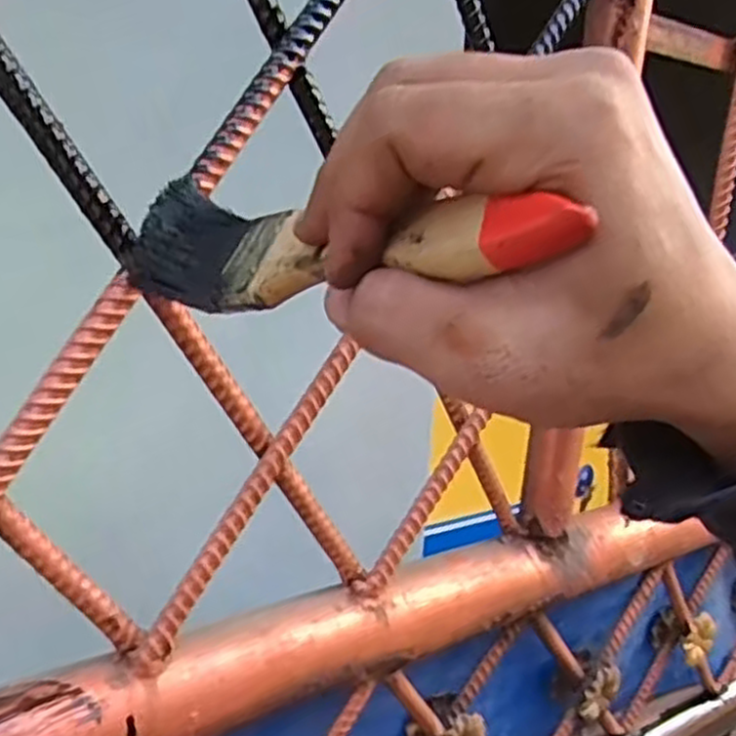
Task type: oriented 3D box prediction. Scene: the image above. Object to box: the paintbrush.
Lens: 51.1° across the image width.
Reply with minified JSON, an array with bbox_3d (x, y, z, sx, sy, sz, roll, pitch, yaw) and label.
[{"bbox_3d":[-0.017,-0.037,0.218,0.028,0.041,0.177,-7,9,-40],"label":"paintbrush"}]

